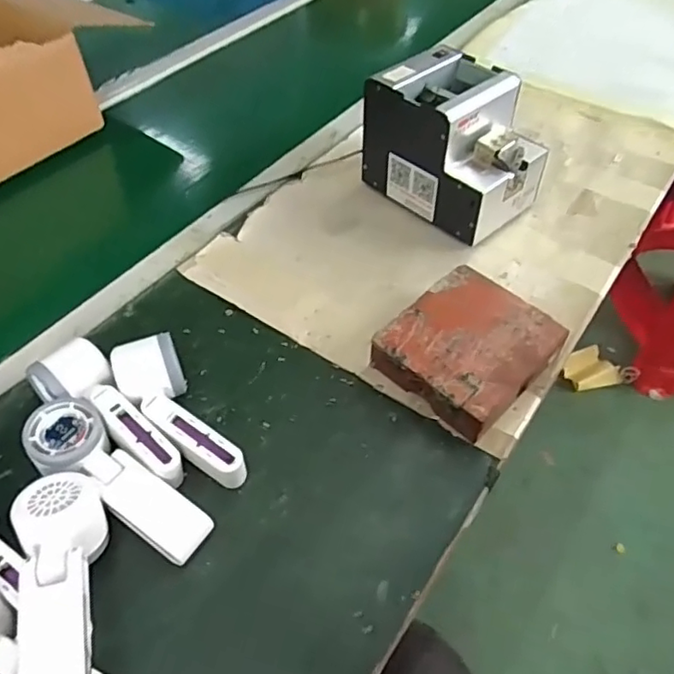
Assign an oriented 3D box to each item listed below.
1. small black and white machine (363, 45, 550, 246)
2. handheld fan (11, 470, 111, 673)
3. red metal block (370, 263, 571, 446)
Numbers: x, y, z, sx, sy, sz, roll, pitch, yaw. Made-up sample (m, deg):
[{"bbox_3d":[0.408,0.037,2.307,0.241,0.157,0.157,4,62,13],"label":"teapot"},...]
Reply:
[{"bbox_3d":[0.142,-0.229,0.709,0.133,0.140,0.183,-34,58,-25],"label":"small black and white machine"},{"bbox_3d":[-0.189,0.173,0.412,0.054,0.039,0.167,-13,51,-11],"label":"handheld fan"},{"bbox_3d":[0.125,0.010,0.573,0.146,0.037,0.131,-36,59,-26],"label":"red metal block"}]

